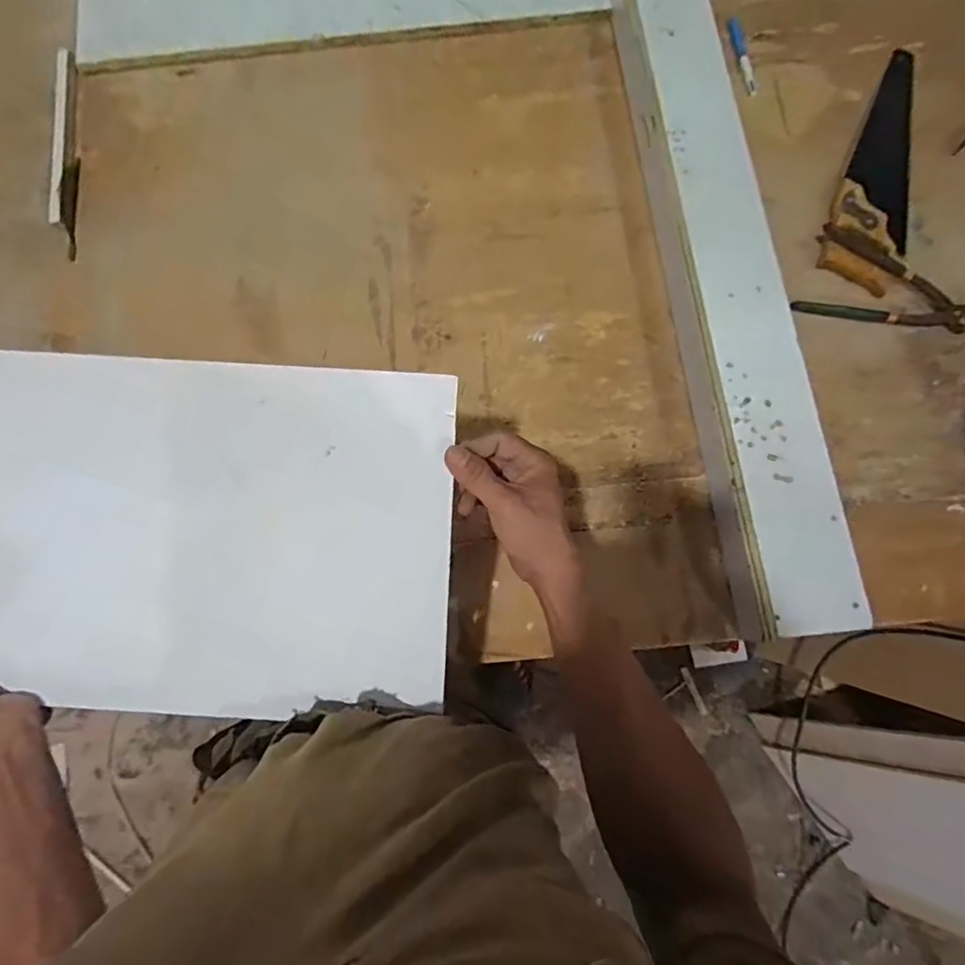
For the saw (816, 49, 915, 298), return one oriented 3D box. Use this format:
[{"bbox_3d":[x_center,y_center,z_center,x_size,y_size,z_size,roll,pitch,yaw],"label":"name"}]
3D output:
[{"bbox_3d":[0.569,-0.451,0.759,0.101,0.028,0.414,24,78,6],"label":"saw"}]

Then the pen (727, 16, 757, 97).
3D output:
[{"bbox_3d":[0.385,-0.632,0.808,0.014,0.012,0.134,-8,79,-2],"label":"pen"}]

